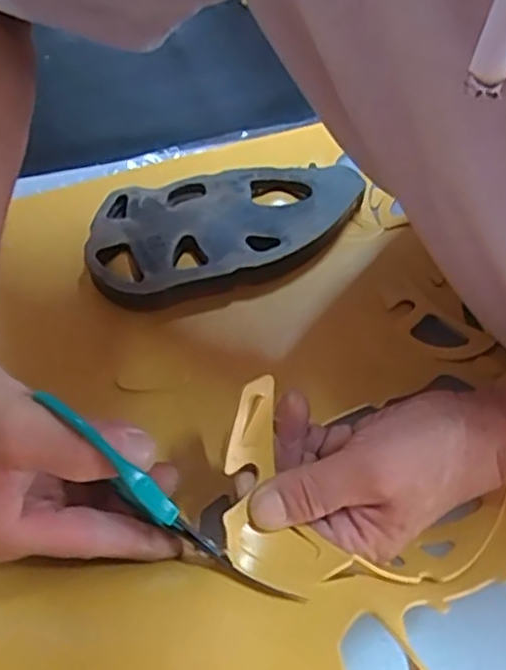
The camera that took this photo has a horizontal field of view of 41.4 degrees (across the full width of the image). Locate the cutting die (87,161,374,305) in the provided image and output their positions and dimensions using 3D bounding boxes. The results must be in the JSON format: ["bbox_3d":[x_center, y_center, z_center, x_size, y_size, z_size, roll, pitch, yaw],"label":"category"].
[{"bbox_3d":[-0.018,-0.088,0.523,0.224,0.022,0.104,-19,55,-17],"label":"cutting die"}]

